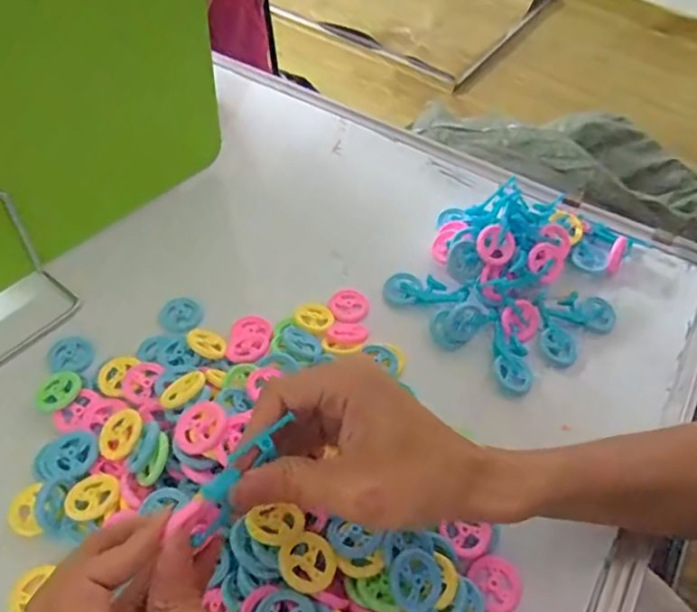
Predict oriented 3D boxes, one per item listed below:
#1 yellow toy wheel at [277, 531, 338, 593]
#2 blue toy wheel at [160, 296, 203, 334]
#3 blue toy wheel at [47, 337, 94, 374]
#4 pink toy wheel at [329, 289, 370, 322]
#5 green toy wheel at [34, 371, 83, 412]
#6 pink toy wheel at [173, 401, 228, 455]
[{"bbox_3d":[-0.020,0.129,0.300,0.030,0.004,0.027,34,48,-2],"label":"yellow toy wheel"},{"bbox_3d":[-0.122,0.008,0.436,0.028,0.013,0.031,-19,53,-19],"label":"blue toy wheel"},{"bbox_3d":[-0.192,0.034,0.410,0.028,0.011,0.025,-28,57,-25],"label":"blue toy wheel"},{"bbox_3d":[0.001,0.000,0.451,0.029,0.007,0.031,2,50,-2],"label":"pink toy wheel"},{"bbox_3d":[-0.185,0.055,0.381,0.024,0.009,0.027,14,50,8],"label":"green toy wheel"},{"bbox_3d":[-0.082,0.067,0.332,0.029,0.006,0.029,-6,56,9],"label":"pink toy wheel"}]

